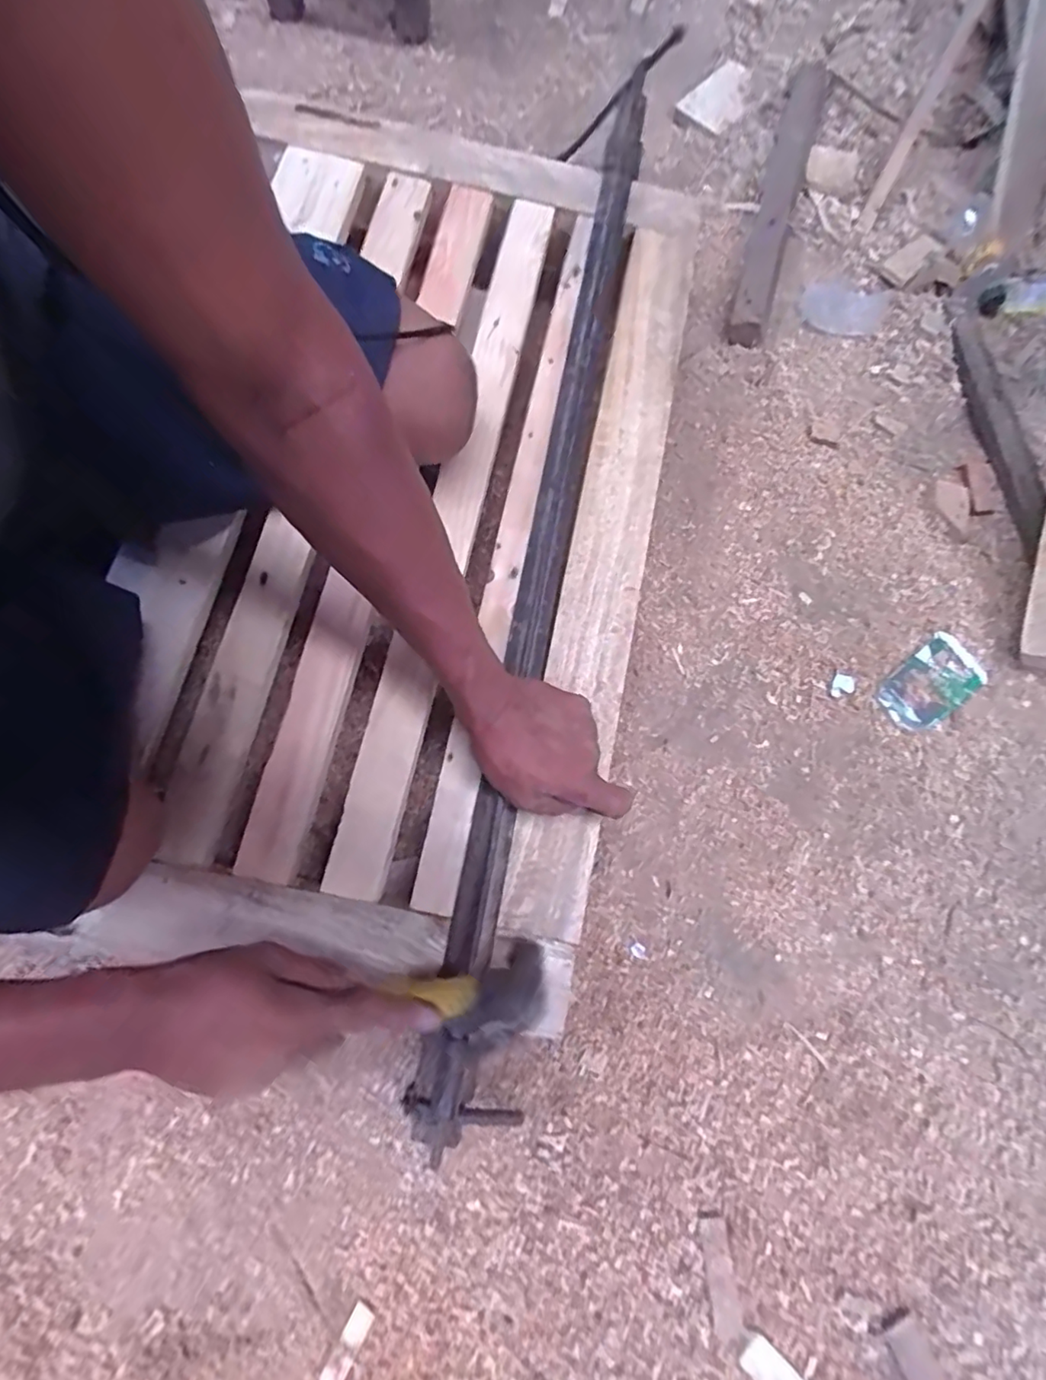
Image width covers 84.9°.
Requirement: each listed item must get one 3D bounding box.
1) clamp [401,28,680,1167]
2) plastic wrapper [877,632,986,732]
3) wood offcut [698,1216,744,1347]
[{"bbox_3d":[0.038,-0.218,0.587,0.071,0.051,1.063,10,73,3],"label":"clamp"},{"bbox_3d":[0.474,-0.008,0.662,0.134,0.008,0.073,-34,75,-11],"label":"plastic wrapper"},{"bbox_3d":[0.163,0.485,0.471,0.023,0.006,0.083,-6,75,-4],"label":"wood offcut"}]

